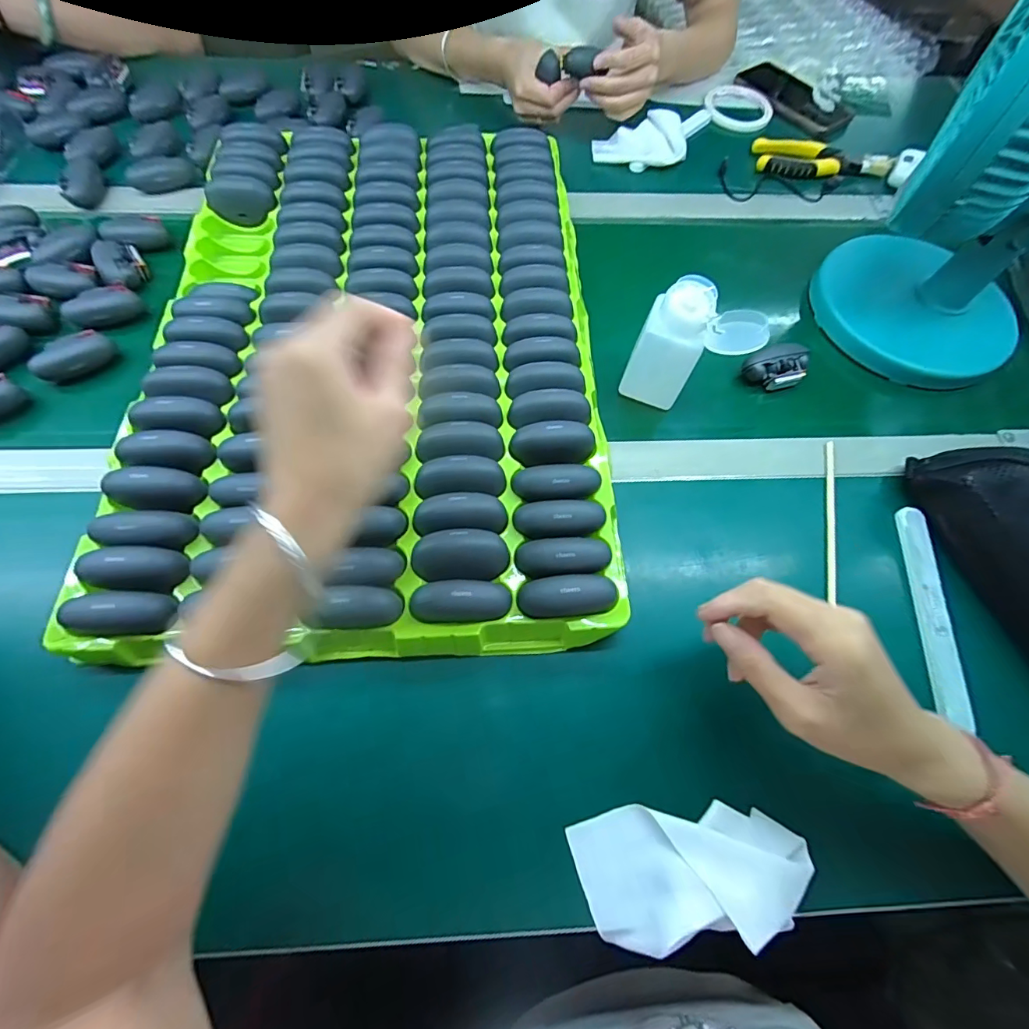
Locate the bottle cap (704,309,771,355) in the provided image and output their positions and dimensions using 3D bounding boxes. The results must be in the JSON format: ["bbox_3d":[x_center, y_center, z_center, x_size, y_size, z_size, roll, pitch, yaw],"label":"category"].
[{"bbox_3d":[0.168,-0.138,0.344,0.041,0.006,0.046,-49,49,-2],"label":"bottle cap"}]

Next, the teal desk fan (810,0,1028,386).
[{"bbox_3d":[0.405,-0.256,0.339,0.182,0.309,0.174,-39,73,-18],"label":"teal desk fan"}]

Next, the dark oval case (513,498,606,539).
[{"bbox_3d":[0.036,0.002,0.338,0.068,0.021,0.032,-12,67,-8],"label":"dark oval case"}]

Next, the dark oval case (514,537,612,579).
[{"bbox_3d":[0.036,0.031,0.325,0.068,0.025,0.026,2,66,-2],"label":"dark oval case"}]

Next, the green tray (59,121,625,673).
[{"bbox_3d":[-0.124,-0.163,0.417,0.382,0.046,0.561,-3,66,-4],"label":"green tray"}]

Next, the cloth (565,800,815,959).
[{"bbox_3d":[0.110,0.219,0.279,0.141,0.019,0.069,-3,66,-4],"label":"cloth"}]

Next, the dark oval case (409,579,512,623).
[{"bbox_3d":[-0.037,0.058,0.309,0.068,0.023,0.028,0,66,-3],"label":"dark oval case"}]

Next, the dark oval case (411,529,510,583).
[{"bbox_3d":[-0.039,0.029,0.329,0.068,0.020,0.034,-2,66,-3],"label":"dark oval case"}]

